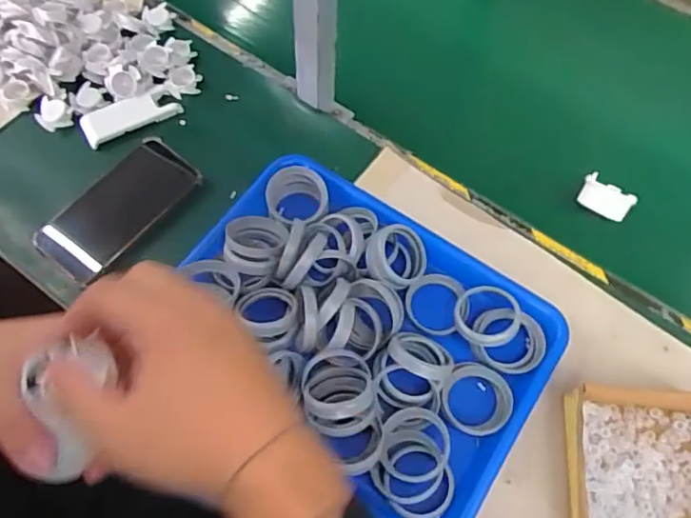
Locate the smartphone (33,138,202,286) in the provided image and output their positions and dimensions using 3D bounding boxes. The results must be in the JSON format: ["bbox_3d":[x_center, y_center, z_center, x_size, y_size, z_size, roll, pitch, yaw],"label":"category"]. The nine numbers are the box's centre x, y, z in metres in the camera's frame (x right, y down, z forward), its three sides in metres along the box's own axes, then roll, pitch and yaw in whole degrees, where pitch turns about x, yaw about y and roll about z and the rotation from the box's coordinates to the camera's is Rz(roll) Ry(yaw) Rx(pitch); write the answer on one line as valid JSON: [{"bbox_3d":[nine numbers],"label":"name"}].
[{"bbox_3d":[-0.233,-0.051,0.605,0.165,0.008,0.081,-40,70,-7],"label":"smartphone"}]

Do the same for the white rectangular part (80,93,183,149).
[{"bbox_3d":[-0.233,-0.155,0.641,0.103,0.013,0.039,-21,65,-13],"label":"white rectangular part"}]

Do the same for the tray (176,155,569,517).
[{"bbox_3d":[0.011,0.055,0.519,0.326,0.046,0.231,33,66,14],"label":"tray"}]

